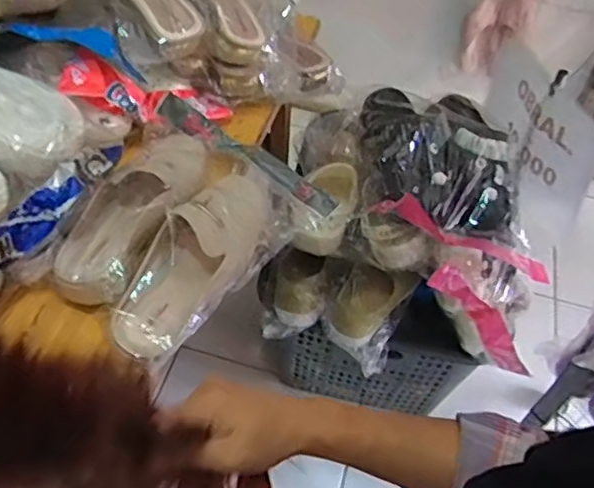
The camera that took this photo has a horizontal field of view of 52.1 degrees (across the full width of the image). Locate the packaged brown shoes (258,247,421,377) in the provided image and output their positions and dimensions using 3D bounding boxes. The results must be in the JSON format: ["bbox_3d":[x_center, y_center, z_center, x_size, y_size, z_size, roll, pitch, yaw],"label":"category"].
[{"bbox_3d":[0.058,0.093,0.930,0.215,0.114,0.123,15,50,6],"label":"packaged brown shoes"}]

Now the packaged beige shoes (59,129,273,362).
[{"bbox_3d":[-0.135,-0.026,0.645,0.182,0.068,0.278,27,53,16],"label":"packaged beige shoes"}]

